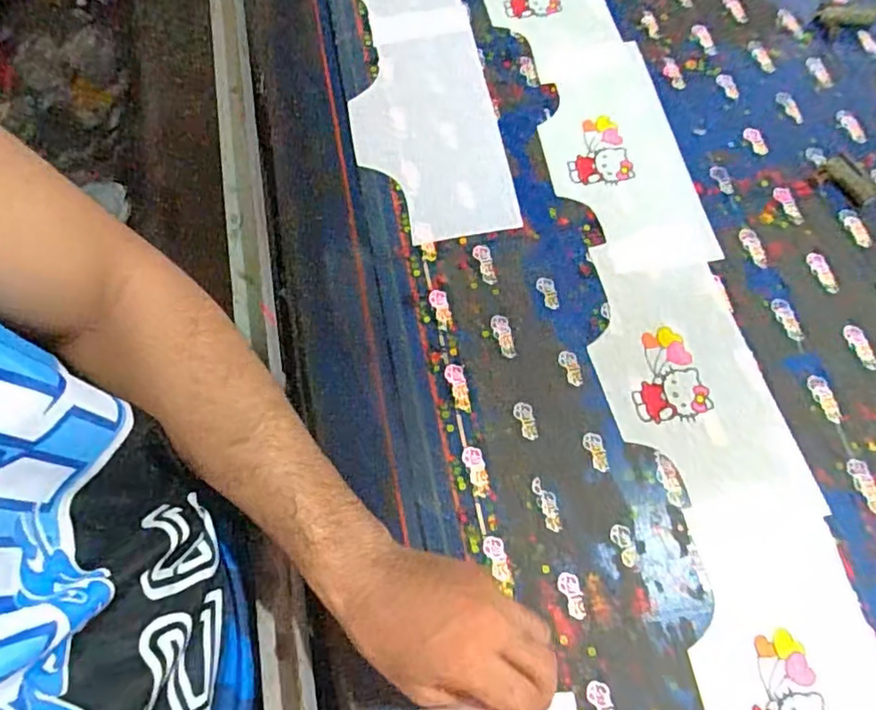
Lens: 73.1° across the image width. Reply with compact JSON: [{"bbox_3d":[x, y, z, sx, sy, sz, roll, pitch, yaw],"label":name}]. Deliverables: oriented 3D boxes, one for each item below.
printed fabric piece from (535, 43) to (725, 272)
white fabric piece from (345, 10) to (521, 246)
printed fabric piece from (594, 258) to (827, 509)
[{"bbox_3d":[0.177,-0.213,0.605,0.131,0.006,0.281,-9,68,-2],"label":"printed fabric piece"},{"bbox_3d":[-0.017,-0.258,0.635,0.149,0.008,0.310,-10,66,1],"label":"white fabric piece"},{"bbox_3d":[0.213,0.023,0.510,0.133,0.009,0.227,-12,68,-3],"label":"printed fabric piece"}]

